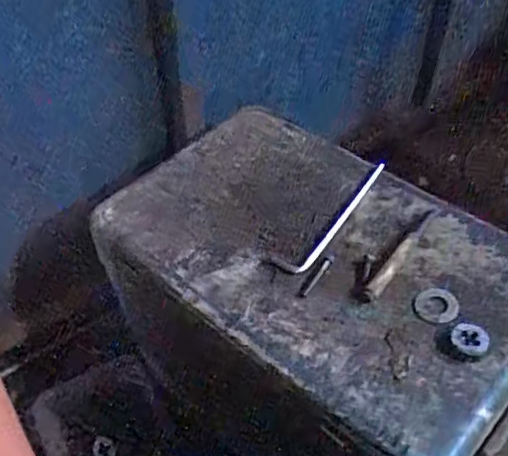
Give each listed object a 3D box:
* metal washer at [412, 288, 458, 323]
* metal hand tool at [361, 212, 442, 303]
[{"bbox_3d":[0.191,0.081,0.618,0.044,0.006,0.043,18,49,14],"label":"metal washer"},{"bbox_3d":[0.161,0.028,0.651,0.016,0.017,0.149,31,53,23],"label":"metal hand tool"}]

